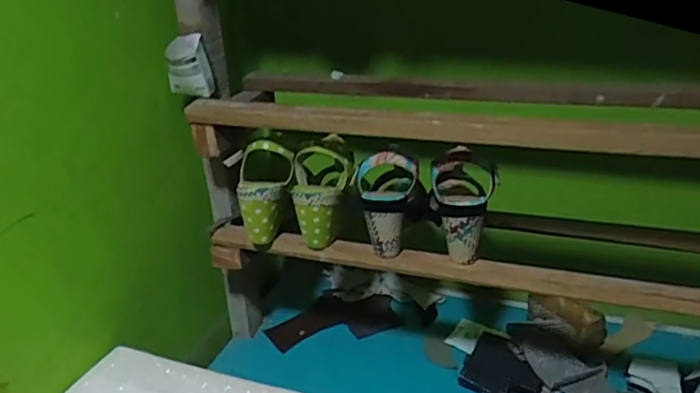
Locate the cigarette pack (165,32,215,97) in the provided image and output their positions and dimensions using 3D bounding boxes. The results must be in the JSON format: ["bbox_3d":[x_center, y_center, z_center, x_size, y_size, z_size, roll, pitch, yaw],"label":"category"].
[{"bbox_3d":[-0.221,-0.180,0.781,0.054,0.079,0.026,-1,26,0],"label":"cigarette pack"}]

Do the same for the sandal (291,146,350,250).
[{"bbox_3d":[-0.038,0.002,0.777,0.077,0.127,0.068,-2,24,1],"label":"sandal"}]

